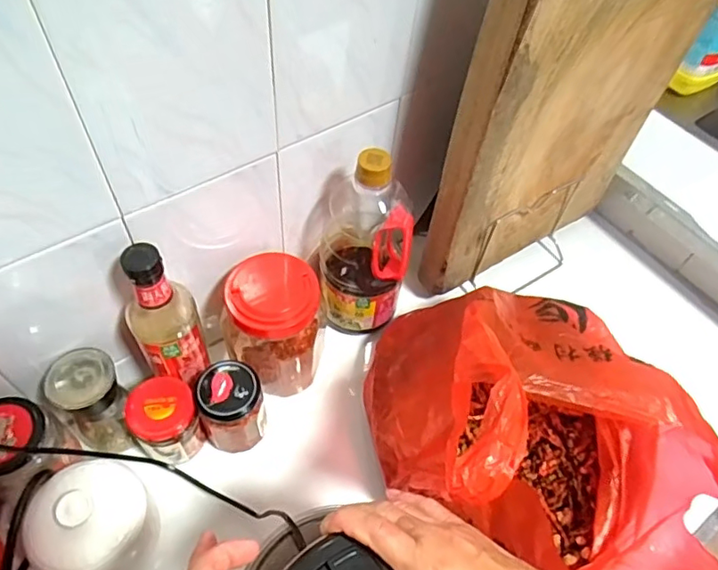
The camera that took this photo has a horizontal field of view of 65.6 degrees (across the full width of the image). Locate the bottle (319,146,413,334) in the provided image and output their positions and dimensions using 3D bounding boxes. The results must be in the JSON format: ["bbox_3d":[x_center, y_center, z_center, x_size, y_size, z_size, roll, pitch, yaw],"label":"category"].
[{"bbox_3d":[0.007,-0.056,0.628,0.104,0.230,0.114,6,55,0],"label":"bottle"}]

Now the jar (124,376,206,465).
[{"bbox_3d":[-0.197,0.140,0.573,0.062,0.081,0.064,2,55,-3],"label":"jar"}]

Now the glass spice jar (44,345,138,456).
[{"bbox_3d":[-0.264,0.120,0.563,0.063,0.113,0.059,2,55,-3],"label":"glass spice jar"}]

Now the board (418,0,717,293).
[{"bbox_3d":[0.233,-0.196,0.596,0.316,0.421,0.045,-27,61,-21],"label":"board"}]

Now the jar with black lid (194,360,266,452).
[{"bbox_3d":[-0.132,0.128,0.586,0.062,0.096,0.064,2,55,-3],"label":"jar with black lid"}]

